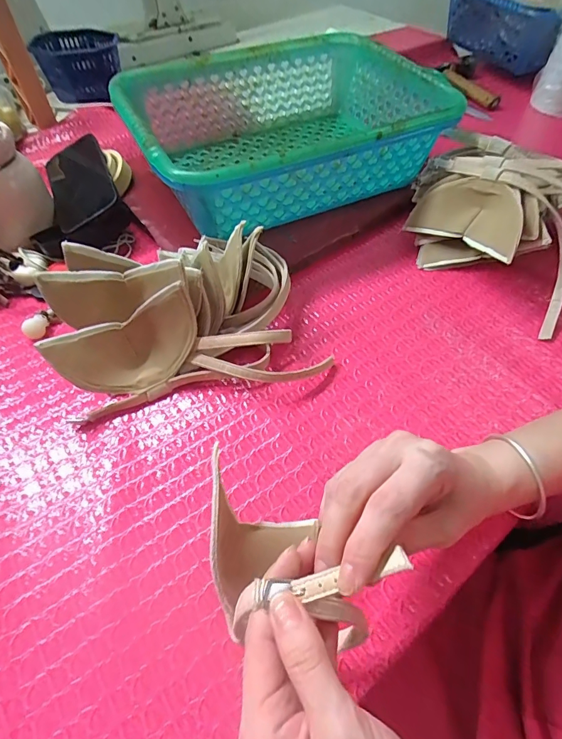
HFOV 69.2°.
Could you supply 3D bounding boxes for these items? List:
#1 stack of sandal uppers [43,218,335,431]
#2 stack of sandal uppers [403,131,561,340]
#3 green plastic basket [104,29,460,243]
[{"bbox_3d":[-0.086,-0.050,0.367,0.221,0.095,0.156,-16,55,-11],"label":"stack of sandal uppers"},{"bbox_3d":[0.300,-0.184,0.460,0.270,0.101,0.241,-30,59,-21],"label":"stack of sandal uppers"},{"bbox_3d":[0.000,-0.287,0.496,0.346,0.095,0.264,-24,57,-17],"label":"green plastic basket"}]

